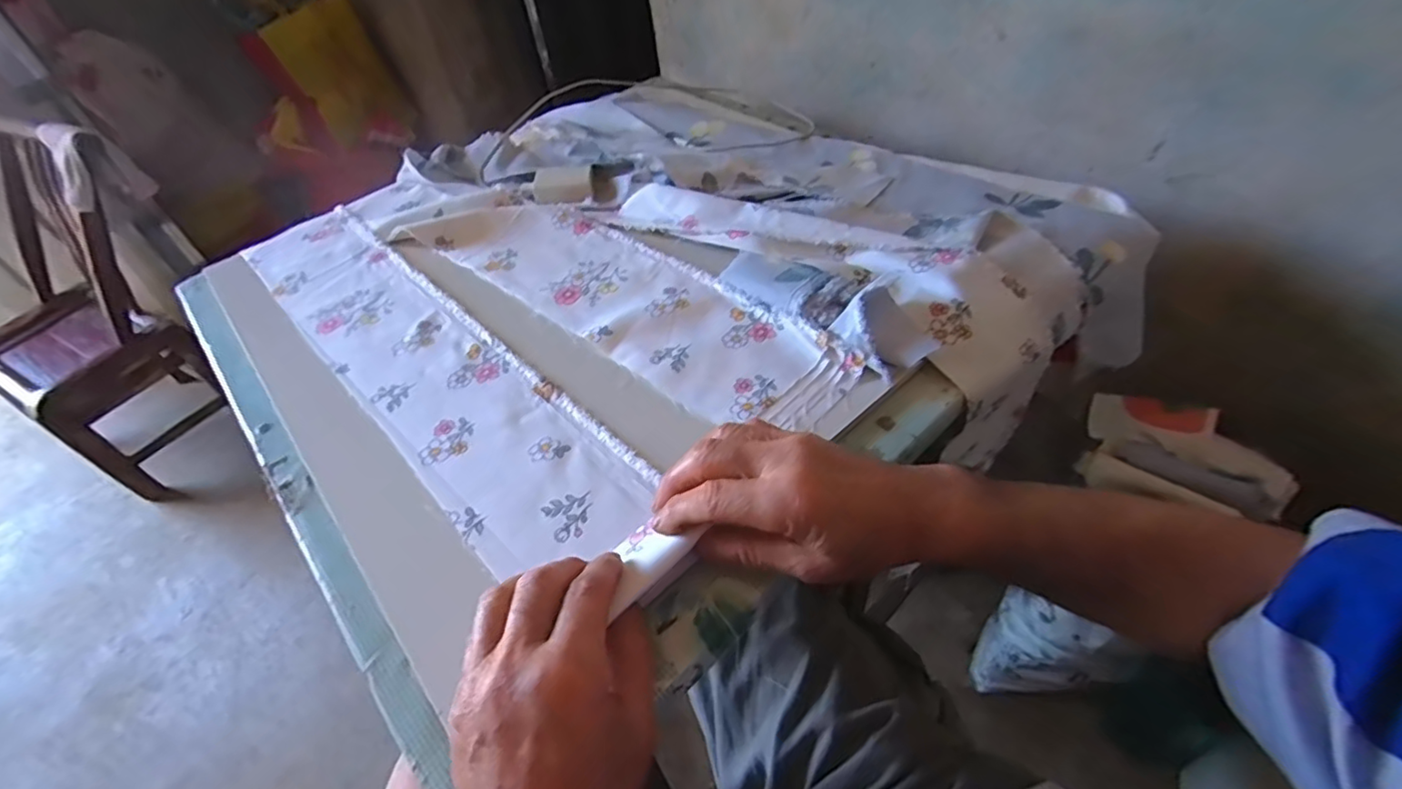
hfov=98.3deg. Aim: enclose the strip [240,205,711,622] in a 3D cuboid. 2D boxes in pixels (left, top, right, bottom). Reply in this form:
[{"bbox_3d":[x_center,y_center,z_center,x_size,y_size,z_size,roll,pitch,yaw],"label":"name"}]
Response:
[{"bbox_3d":[-0.231,-0.034,0.485,0.109,0.021,0.587,-39,54,-26],"label":"strip"}]

